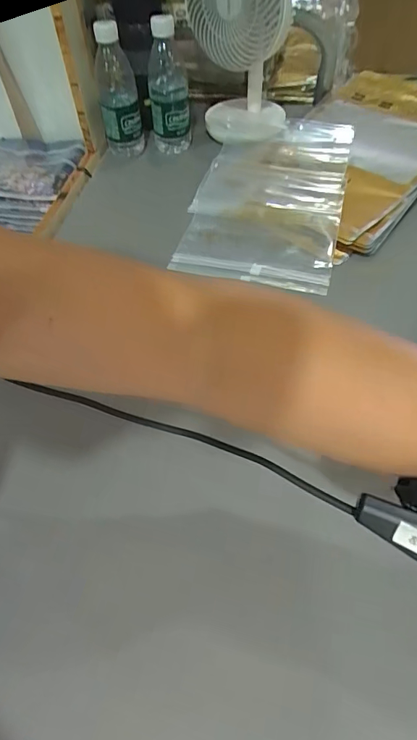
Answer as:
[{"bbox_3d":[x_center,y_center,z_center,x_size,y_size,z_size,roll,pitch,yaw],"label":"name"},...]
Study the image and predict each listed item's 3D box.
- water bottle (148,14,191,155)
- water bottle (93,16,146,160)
[{"bbox_3d":[-0.063,-0.425,0.653,0.061,0.170,0.058,-5,53,-1],"label":"water bottle"},{"bbox_3d":[-0.140,-0.413,0.658,0.066,0.181,0.053,-10,53,-4],"label":"water bottle"}]

